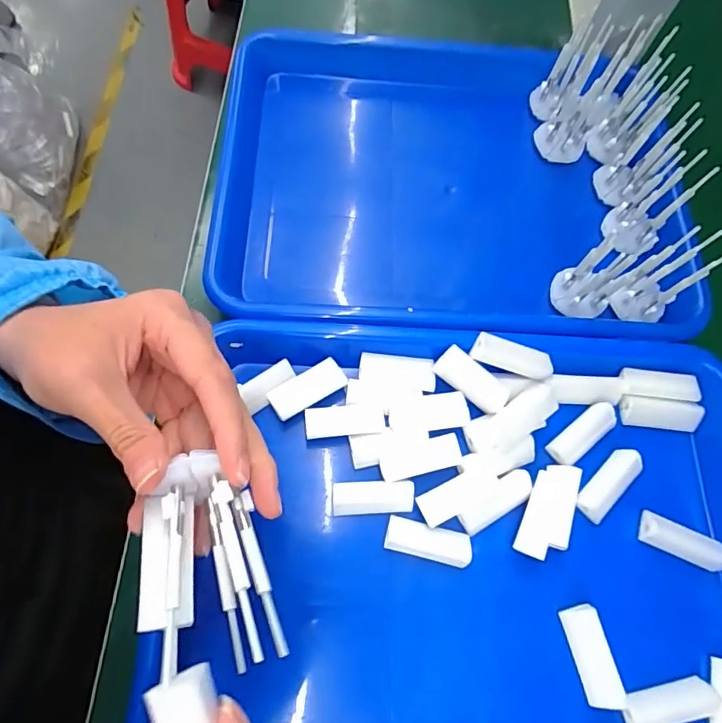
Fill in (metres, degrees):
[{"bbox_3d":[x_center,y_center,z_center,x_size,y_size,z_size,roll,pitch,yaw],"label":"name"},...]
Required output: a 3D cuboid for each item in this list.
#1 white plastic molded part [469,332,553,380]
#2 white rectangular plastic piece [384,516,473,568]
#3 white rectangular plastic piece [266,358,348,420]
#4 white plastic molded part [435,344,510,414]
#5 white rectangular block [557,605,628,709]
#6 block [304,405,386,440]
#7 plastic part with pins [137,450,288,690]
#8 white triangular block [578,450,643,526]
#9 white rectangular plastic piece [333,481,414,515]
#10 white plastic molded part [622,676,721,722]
[{"bbox_3d":[0.090,-0.003,0.292,0.048,0.013,0.015,15,69,1],"label":"white plastic molded part"},{"bbox_3d":[0.037,0.100,0.273,0.045,0.014,0.018,14,68,1],"label":"white rectangular plastic piece"},{"bbox_3d":[-0.032,0.016,0.293,0.045,0.005,0.020,-27,74,-14],"label":"white rectangular plastic piece"},{"bbox_3d":[0.067,0.012,0.296,0.047,0.012,0.017,39,72,-2],"label":"white plastic molded part"},{"bbox_3d":[0.120,0.154,0.258,0.017,0.011,0.046,-12,70,-9],"label":"white rectangular block"},{"bbox_3d":[-0.009,0.035,0.290,0.046,0.008,0.017,-3,69,-6],"label":"block"},{"bbox_3d":[-0.060,0.078,0.190,0.042,0.041,0.070,-13,70,-8],"label":"plastic part with pins"},{"bbox_3d":[0.145,0.071,0.287,0.017,0.013,0.045,42,71,11],"label":"white triangular block"},{"bbox_3d":[0.007,0.077,0.278,0.044,0.011,0.017,0,69,-5],"label":"white rectangular plastic piece"},{"bbox_3d":[0.158,0.177,0.252,0.047,0.011,0.018,-10,70,-9],"label":"white plastic molded part"}]

